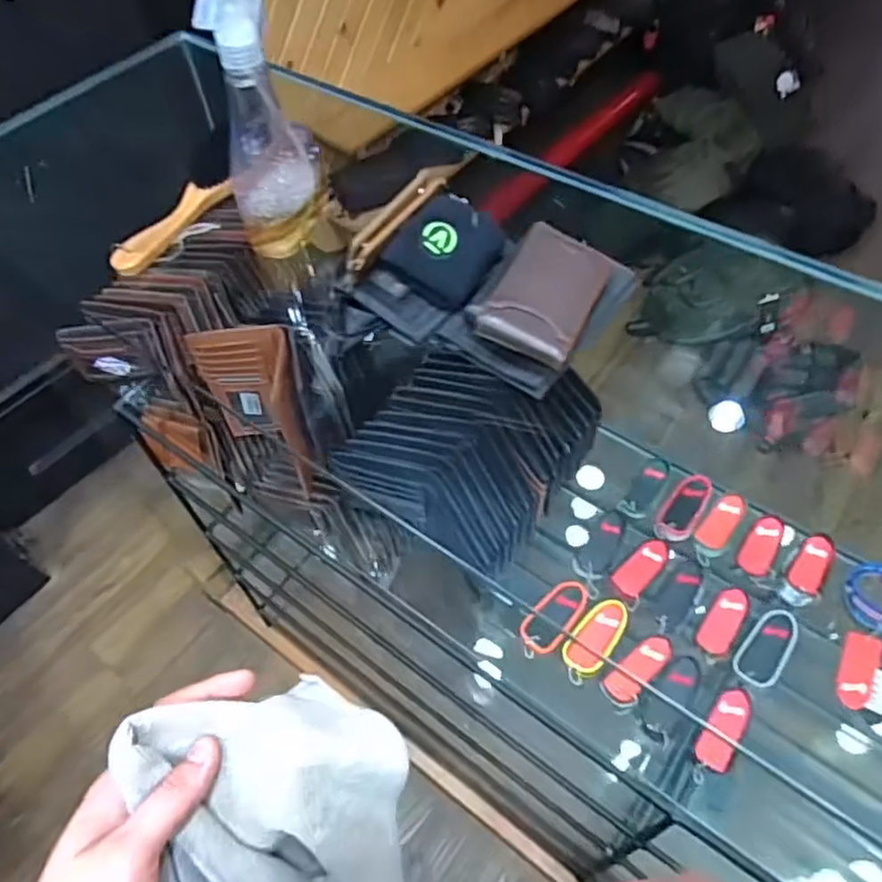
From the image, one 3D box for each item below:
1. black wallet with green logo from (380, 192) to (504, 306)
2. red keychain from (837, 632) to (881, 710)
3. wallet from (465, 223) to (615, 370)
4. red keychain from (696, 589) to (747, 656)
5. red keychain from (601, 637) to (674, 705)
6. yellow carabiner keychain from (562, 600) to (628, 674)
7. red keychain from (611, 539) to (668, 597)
[{"bbox_3d":[0.005,-0.153,0.544,0.072,0.016,0.080,36,85,-5],"label":"black wallet with green logo"},{"bbox_3d":[0.402,0.222,0.663,0.032,0.013,0.070,1,62,52],"label":"red keychain"},{"bbox_3d":[0.074,-0.112,0.508,0.081,0.026,0.107,21,58,17],"label":"wallet"},{"bbox_3d":[0.285,0.182,0.694,0.032,0.011,0.074,30,61,22],"label":"red keychain"},{"bbox_3d":[0.194,0.224,0.672,0.078,0.014,0.033,-41,61,-8],"label":"red keychain"},{"bbox_3d":[0.157,0.194,0.684,0.040,0.009,0.083,35,72,24],"label":"yellow carabiner keychain"},{"bbox_3d":[0.213,0.132,0.726,0.072,0.006,0.030,-39,61,-23],"label":"red keychain"}]

